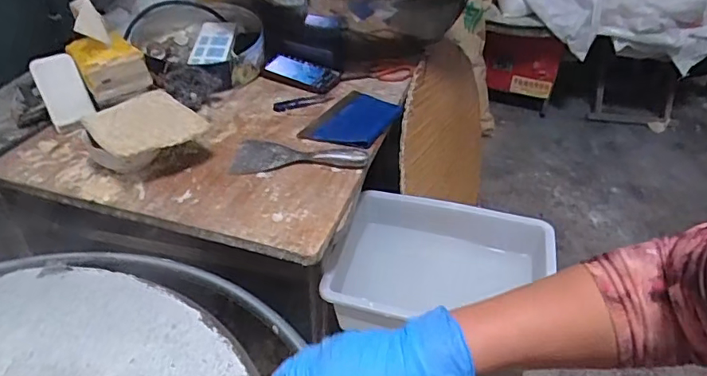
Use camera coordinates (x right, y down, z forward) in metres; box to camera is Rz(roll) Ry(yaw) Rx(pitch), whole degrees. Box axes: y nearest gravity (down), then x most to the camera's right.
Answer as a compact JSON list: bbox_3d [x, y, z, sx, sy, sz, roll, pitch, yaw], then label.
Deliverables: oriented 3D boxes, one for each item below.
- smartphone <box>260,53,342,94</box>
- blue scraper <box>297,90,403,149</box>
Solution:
[{"bbox_3d":[-0.114,-0.246,1.100,0.173,0.015,0.089,21,59,18],"label":"smartphone"},{"bbox_3d":[0.002,-0.131,0.957,0.137,0.008,0.197,19,42,21],"label":"blue scraper"}]

